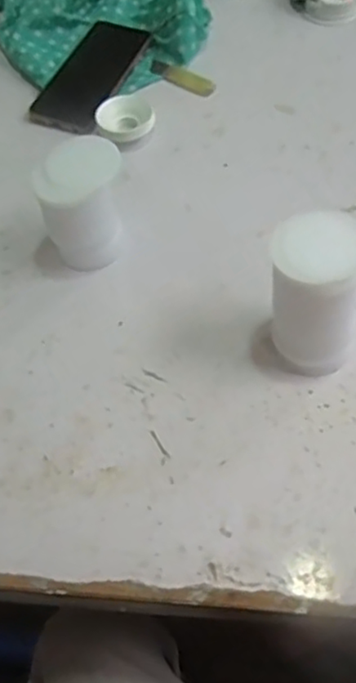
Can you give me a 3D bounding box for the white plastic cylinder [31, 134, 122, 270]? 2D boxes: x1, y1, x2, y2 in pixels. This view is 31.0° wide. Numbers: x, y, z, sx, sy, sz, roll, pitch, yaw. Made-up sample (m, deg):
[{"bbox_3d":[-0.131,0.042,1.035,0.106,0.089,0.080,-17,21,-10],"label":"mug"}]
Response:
[{"bbox_3d":[-0.079,-0.115,0.539,0.073,0.091,0.064,-12,58,-1],"label":"white plastic cylinder"}]

